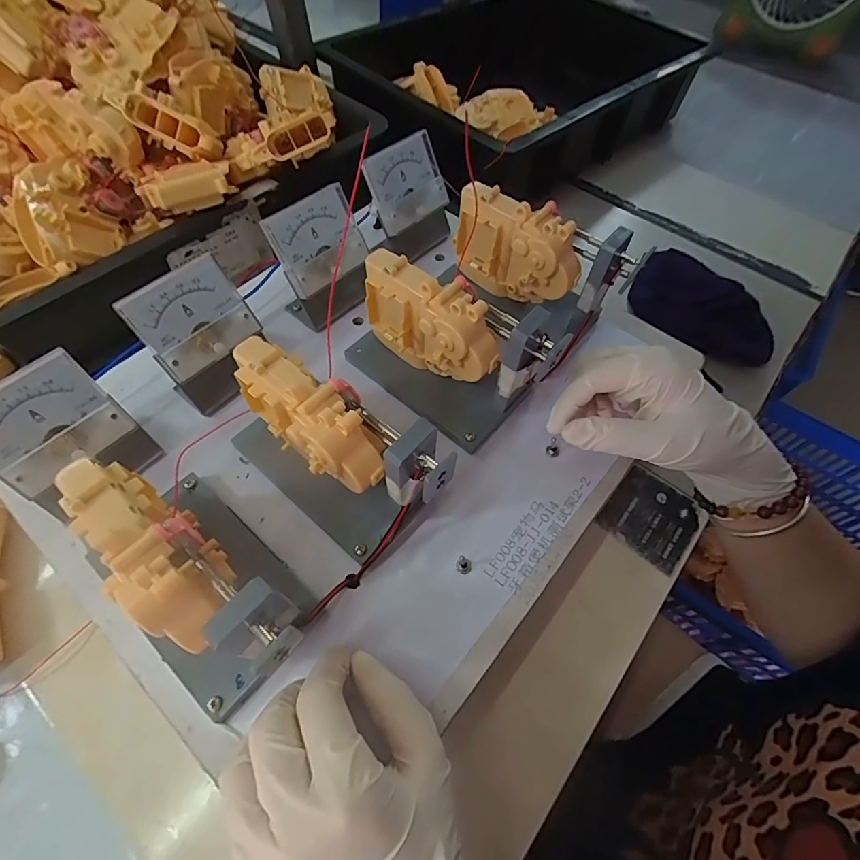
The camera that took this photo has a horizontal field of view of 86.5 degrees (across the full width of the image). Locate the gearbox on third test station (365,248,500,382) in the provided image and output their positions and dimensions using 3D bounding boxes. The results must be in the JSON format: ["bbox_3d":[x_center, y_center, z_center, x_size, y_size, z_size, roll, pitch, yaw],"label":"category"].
[{"bbox_3d":[0.001,-0.064,0.297,0.096,0.081,0.033,41,66,20],"label":"gearbox on third test station"}]

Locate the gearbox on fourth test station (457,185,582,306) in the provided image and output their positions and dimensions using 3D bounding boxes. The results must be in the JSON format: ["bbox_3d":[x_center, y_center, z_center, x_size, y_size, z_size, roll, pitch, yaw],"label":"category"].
[{"bbox_3d":[0.061,-0.126,0.327,0.094,0.070,0.026,36,64,17],"label":"gearbox on fourth test station"}]

